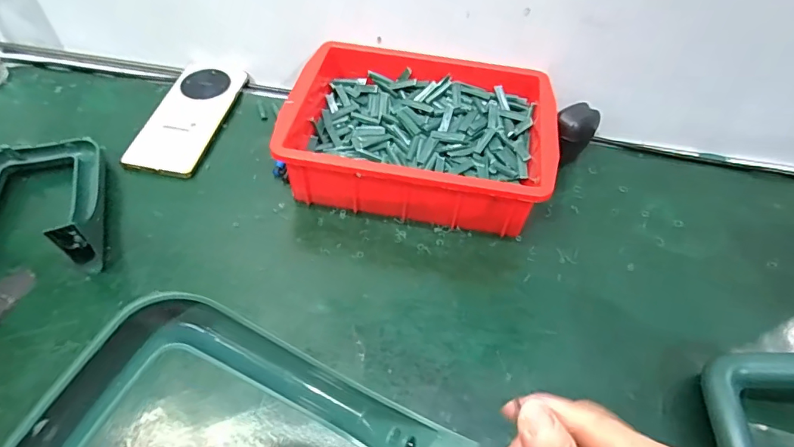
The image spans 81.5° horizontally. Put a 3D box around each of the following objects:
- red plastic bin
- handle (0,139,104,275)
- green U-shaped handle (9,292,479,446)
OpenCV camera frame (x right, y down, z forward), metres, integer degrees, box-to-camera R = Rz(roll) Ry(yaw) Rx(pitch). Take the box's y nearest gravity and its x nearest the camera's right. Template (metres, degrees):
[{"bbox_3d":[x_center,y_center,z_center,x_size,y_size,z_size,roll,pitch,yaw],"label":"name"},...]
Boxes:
[{"bbox_3d":[0.021,-0.093,0.464,0.246,0.072,0.183,10,53,4],"label":"red plastic bin"},{"bbox_3d":[-0.323,-0.021,0.399,0.123,0.044,0.155,-11,54,-12],"label":"handle"},{"bbox_3d":[-0.066,0.107,0.196,0.156,0.067,0.125,29,56,17],"label":"green U-shaped handle"}]

